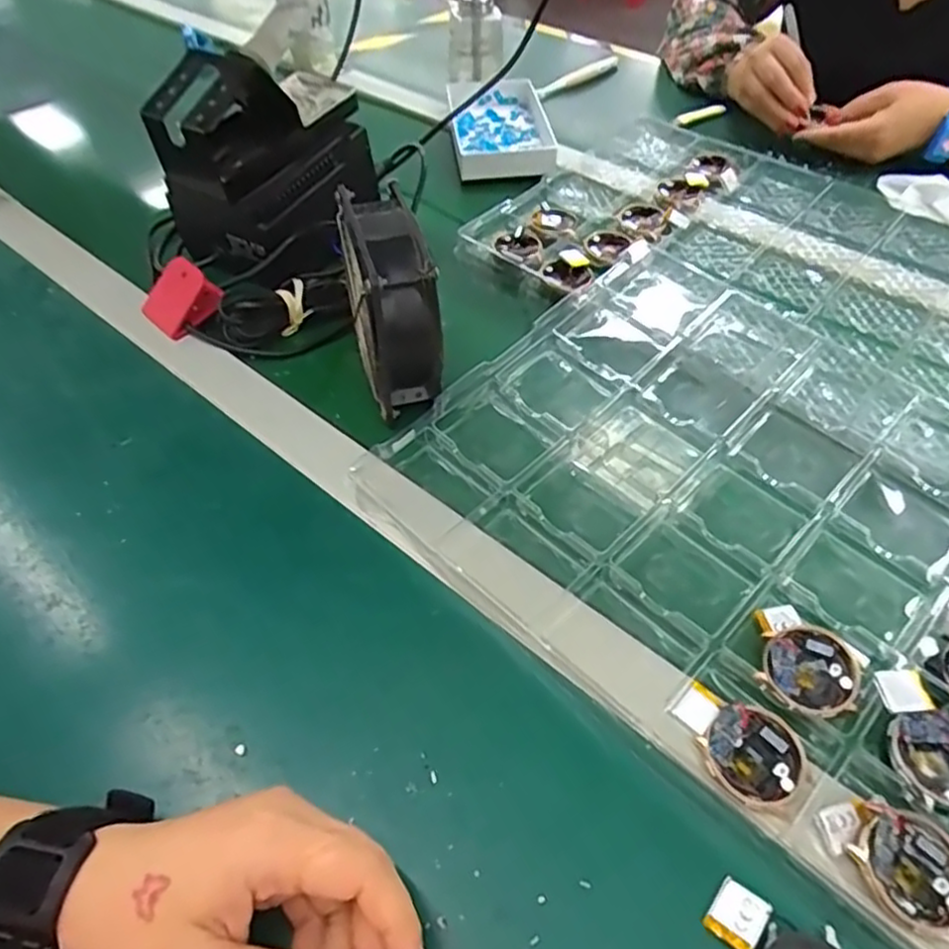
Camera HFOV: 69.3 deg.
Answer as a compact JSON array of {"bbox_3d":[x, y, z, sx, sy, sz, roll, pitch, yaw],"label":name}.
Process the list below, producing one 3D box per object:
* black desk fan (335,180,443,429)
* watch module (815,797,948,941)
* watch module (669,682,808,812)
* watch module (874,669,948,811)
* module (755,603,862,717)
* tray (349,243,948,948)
[{"bbox_3d":[-0.057,-0.113,0.466,0.052,0.125,0.104,-11,50,-9],"label":"black desk fan"},{"bbox_3d":[0.180,0.158,0.288,0.042,0.013,0.056,-30,55,-23],"label":"watch module"},{"bbox_3d":[0.123,0.124,0.321,0.043,0.012,0.061,-35,58,-26],"label":"watch module"},{"bbox_3d":[0.215,0.122,0.318,0.044,0.015,0.058,-2,49,-2],"label":"watch module"},{"bbox_3d":[0.167,0.092,0.347,0.046,0.010,0.059,4,50,4],"label":"module"},{"bbox_3d":[0.202,0.023,0.398,0.350,0.032,0.430,-37,58,-27],"label":"tray"}]

